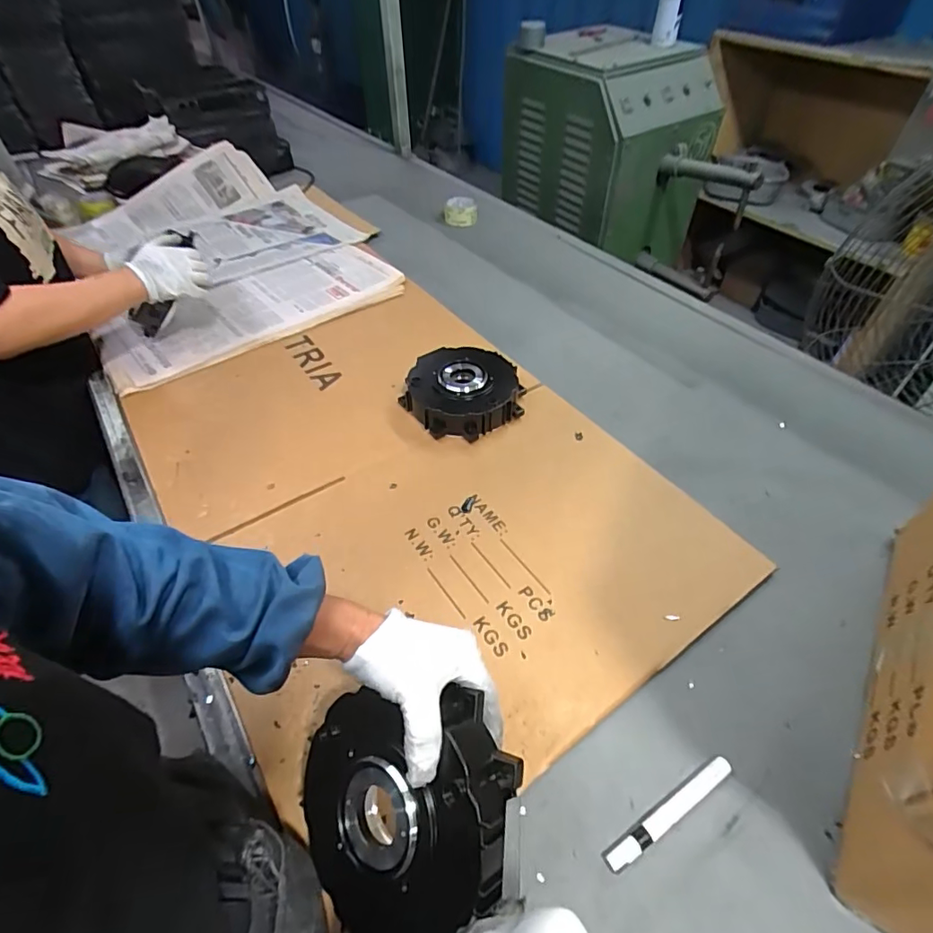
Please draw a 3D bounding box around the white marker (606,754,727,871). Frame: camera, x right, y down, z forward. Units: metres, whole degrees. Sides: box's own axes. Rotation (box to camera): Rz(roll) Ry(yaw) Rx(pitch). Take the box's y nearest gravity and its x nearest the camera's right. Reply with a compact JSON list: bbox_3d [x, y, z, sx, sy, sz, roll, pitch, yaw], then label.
[{"bbox_3d":[0.180,0.305,0.445,0.140,0.012,0.015,-24,52,-21],"label":"white marker"}]

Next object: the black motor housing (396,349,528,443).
[{"bbox_3d":[-0.002,-0.118,0.788,0.169,0.051,0.158,0,48,0],"label":"black motor housing"}]

